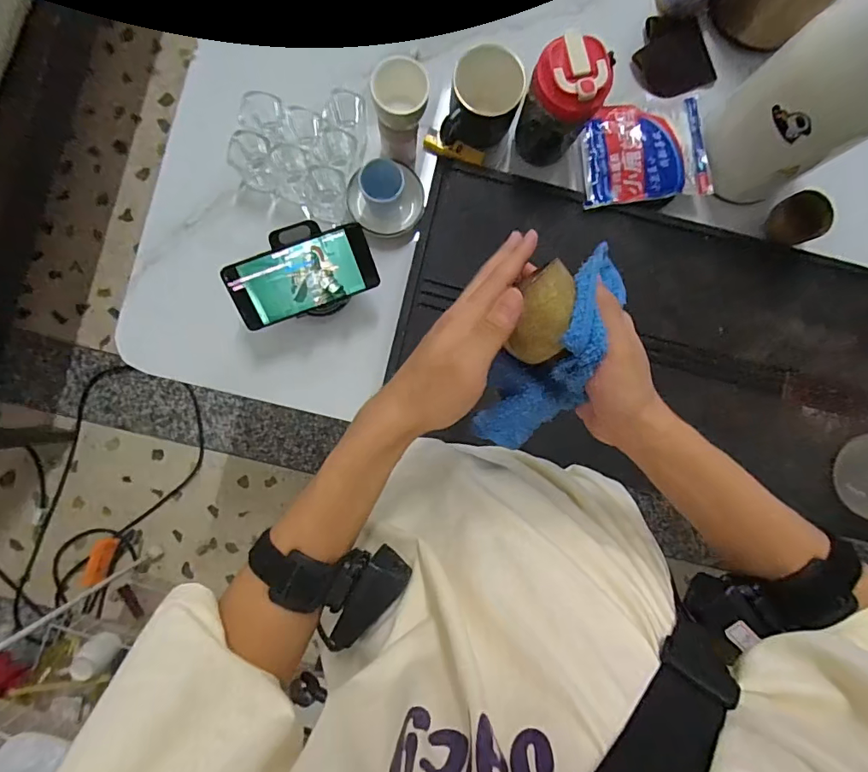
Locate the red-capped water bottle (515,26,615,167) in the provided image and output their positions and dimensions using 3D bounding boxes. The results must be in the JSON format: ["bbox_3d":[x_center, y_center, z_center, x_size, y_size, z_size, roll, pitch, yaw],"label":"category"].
[{"bbox_3d":[0.147,-0.333,0.575,0.079,0.145,0.072,0,88,-4],"label":"red-capped water bottle"}]

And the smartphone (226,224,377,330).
[{"bbox_3d":[-0.150,-0.125,0.549,0.163,0.007,0.076,-21,117,-4],"label":"smartphone"}]

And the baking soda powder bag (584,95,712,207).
[{"bbox_3d":[0.279,-0.311,0.633,0.166,0.015,0.125,-7,89,-4],"label":"baking soda powder bag"}]

